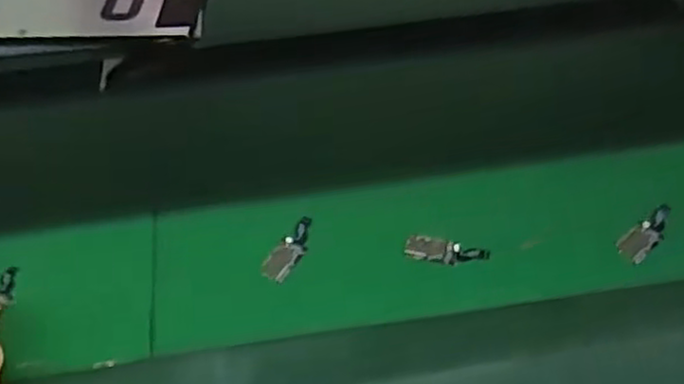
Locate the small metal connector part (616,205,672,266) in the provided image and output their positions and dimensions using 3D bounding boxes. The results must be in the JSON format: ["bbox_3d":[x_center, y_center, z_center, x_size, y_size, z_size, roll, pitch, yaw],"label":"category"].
[{"bbox_3d":[0.223,0.030,0.527,0.053,0.015,0.022,-34,54,-26],"label":"small metal connector part"}]

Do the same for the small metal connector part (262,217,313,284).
[{"bbox_3d":[-0.037,0.042,0.529,0.022,0.004,0.060,22,51,21],"label":"small metal connector part"}]

